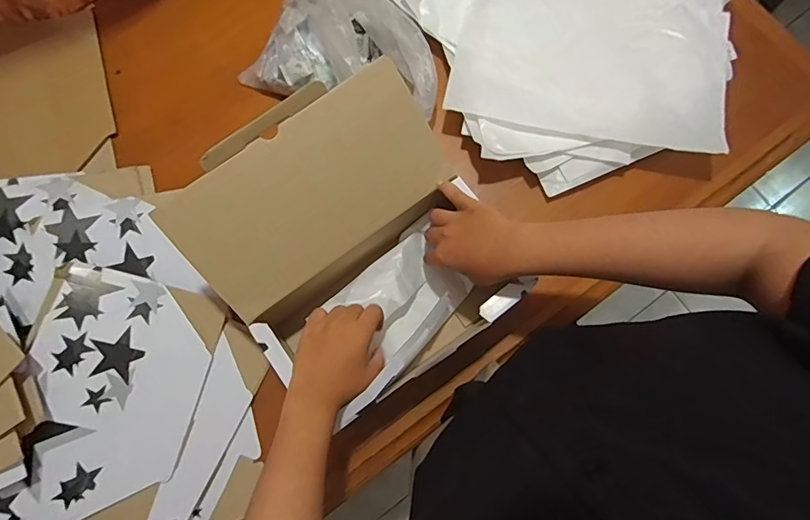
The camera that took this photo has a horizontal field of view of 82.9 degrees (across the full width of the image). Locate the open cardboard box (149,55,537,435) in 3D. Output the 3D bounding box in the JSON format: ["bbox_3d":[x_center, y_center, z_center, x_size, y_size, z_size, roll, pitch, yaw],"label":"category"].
[{"bbox_3d":[-0.051,-0.003,0.505,0.275,0.183,0.281,-35,80,-5],"label":"open cardboard box"}]

